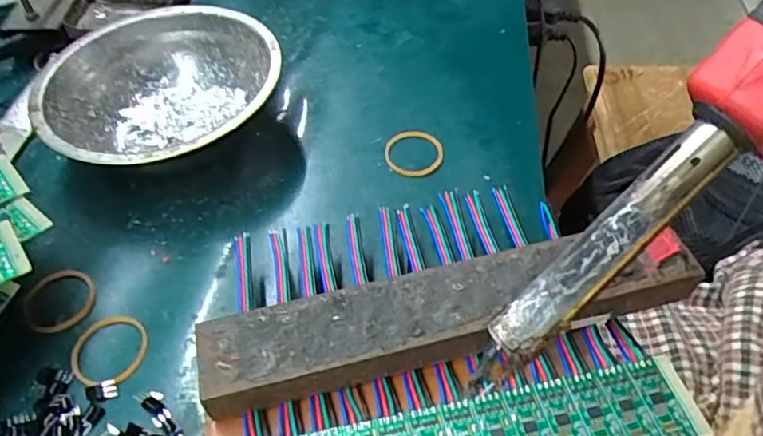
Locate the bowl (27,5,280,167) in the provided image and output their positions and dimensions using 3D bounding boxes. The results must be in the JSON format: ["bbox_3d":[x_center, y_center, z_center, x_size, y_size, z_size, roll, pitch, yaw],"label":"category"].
[{"bbox_3d":[-0.117,-0.064,0.333,0.120,0.041,0.123,-1,51,2],"label":"bowl"}]

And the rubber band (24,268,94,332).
[{"bbox_3d":[-0.148,0.037,0.275,0.032,0.004,0.031,-1,51,2],"label":"rubber band"}]

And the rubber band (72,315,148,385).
[{"bbox_3d":[-0.117,0.056,0.258,0.031,0.004,0.033,-1,51,2],"label":"rubber band"}]

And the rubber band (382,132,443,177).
[{"bbox_3d":[0.018,-0.036,0.326,0.032,0.004,0.033,-1,51,2],"label":"rubber band"}]

